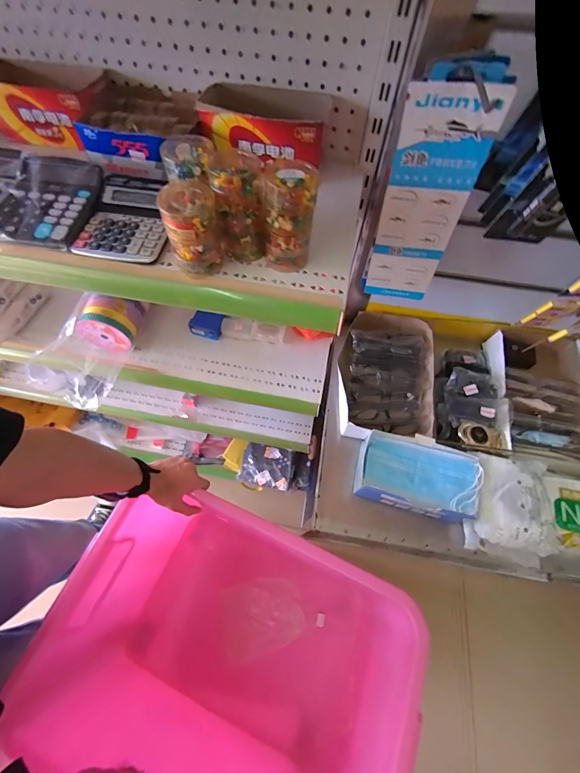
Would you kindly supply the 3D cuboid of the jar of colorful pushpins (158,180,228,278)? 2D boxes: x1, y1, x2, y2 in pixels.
[{"bbox_3d":[-0.115,-0.185,0.374,0.059,0.092,0.060,1,63,-1],"label":"jar of colorful pushpins"}]

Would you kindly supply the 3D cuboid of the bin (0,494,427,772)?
[{"bbox_3d":[-0.102,0.485,0.566,0.514,0.318,0.406,23,65,10],"label":"bin"}]

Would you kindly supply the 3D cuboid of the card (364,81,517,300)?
[{"bbox_3d":[0.177,-0.230,0.427,0.110,0.280,0.010,13,63,5],"label":"card"}]

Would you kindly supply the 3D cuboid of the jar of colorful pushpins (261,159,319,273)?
[{"bbox_3d":[-0.001,-0.198,0.368,0.057,0.114,0.044,3,63,0],"label":"jar of colorful pushpins"}]

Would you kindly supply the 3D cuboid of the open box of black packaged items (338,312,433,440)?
[{"bbox_3d":[0.196,-0.024,0.644,0.184,0.053,0.285,9,63,3],"label":"open box of black packaged items"}]

